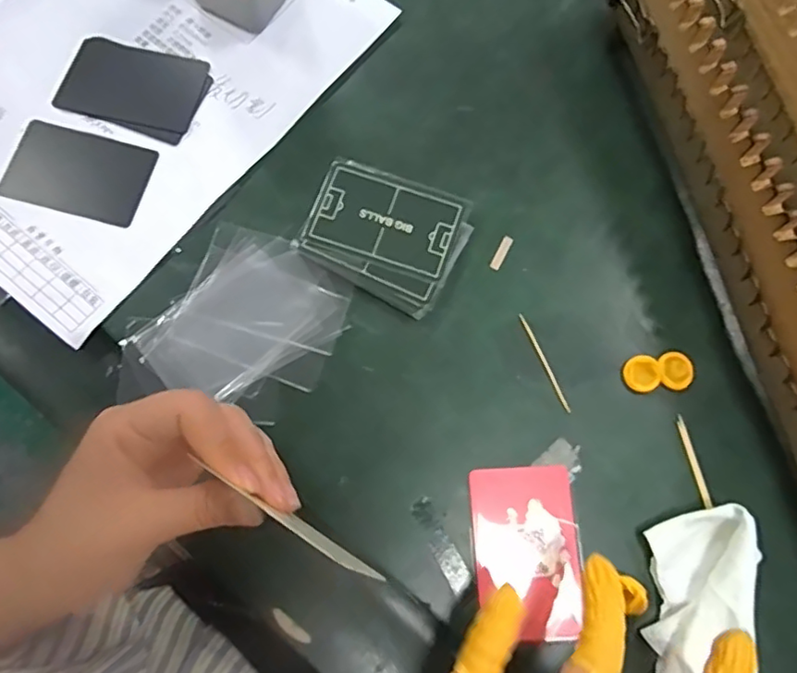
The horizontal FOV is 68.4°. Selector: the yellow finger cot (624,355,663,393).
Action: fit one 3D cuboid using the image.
[{"bbox_3d":[0.138,0.021,0.332,0.021,0.004,0.020,0,75,-2],"label":"yellow finger cot"}]

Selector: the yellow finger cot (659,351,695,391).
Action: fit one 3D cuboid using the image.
[{"bbox_3d":[0.158,0.019,0.333,0.019,0.004,0.021,-4,75,-3],"label":"yellow finger cot"}]

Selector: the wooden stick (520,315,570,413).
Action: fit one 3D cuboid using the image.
[{"bbox_3d":[0.084,0.015,0.336,0.004,0.004,0.062,-21,77,-7],"label":"wooden stick"}]

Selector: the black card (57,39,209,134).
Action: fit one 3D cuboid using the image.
[{"bbox_3d":[-0.170,-0.161,0.374,0.087,0.004,0.053,13,75,1],"label":"black card"}]

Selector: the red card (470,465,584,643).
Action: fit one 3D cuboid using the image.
[{"bbox_3d":[0.068,0.113,0.308,0.055,0.008,0.086,-1,76,-4],"label":"red card"}]

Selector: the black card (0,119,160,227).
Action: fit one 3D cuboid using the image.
[{"bbox_3d":[-0.197,-0.101,0.363,0.085,0.004,0.055,15,75,2],"label":"black card"}]

